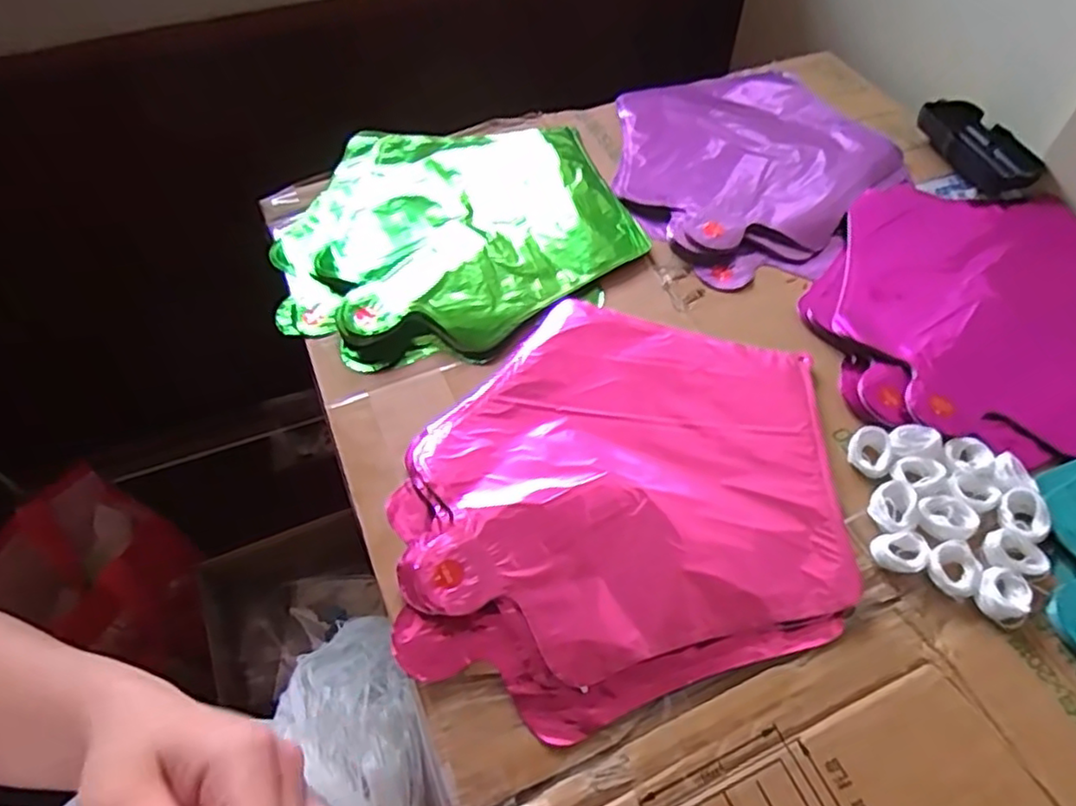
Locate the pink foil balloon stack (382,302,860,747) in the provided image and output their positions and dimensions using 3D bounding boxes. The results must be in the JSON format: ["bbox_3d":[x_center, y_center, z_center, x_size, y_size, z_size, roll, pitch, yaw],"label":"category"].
[{"bbox_3d":[0.046,0.046,0.378,0.235,0.017,0.244,1,56,2],"label":"pink foil balloon stack"}]

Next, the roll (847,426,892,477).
[{"bbox_3d":[0.191,0.027,0.381,0.023,0.008,0.029,12,57,9],"label":"roll"}]

